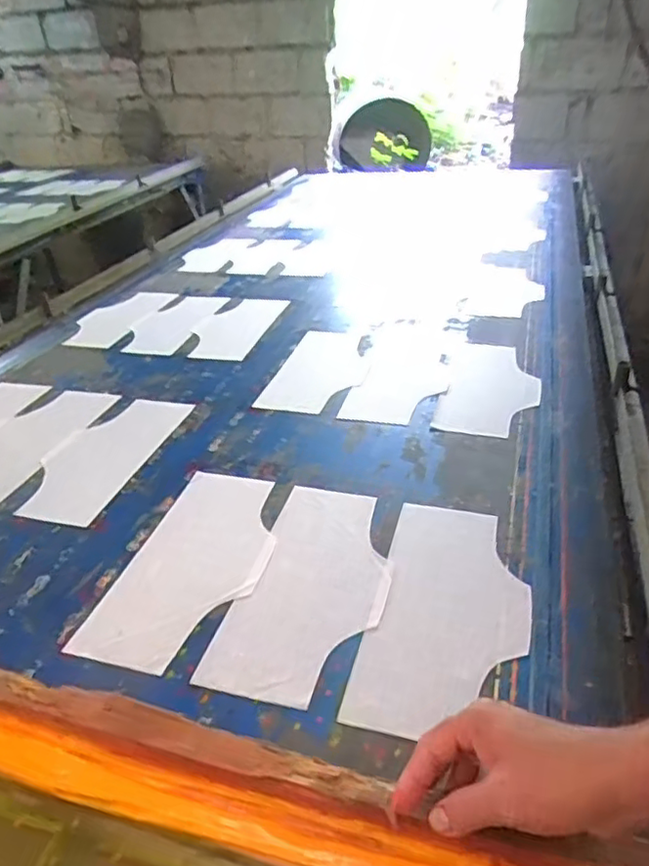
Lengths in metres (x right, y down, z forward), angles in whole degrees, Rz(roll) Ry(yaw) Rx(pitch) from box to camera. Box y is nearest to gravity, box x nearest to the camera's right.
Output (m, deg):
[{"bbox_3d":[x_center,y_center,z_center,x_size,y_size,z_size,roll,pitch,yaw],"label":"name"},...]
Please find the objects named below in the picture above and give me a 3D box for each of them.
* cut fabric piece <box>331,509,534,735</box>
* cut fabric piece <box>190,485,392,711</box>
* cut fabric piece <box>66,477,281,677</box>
[{"bbox_3d":[0.140,0.191,0.675,0.162,0.006,0.324,9,34,15],"label":"cut fabric piece"},{"bbox_3d":[-0.011,0.172,0.718,0.163,0.009,0.318,7,33,12],"label":"cut fabric piece"},{"bbox_3d":[-0.155,0.155,0.761,0.165,0.010,0.322,8,34,14],"label":"cut fabric piece"}]

